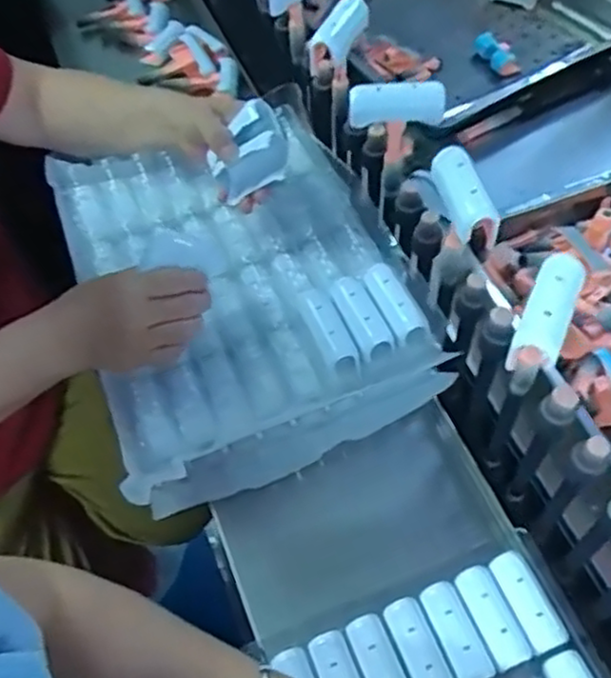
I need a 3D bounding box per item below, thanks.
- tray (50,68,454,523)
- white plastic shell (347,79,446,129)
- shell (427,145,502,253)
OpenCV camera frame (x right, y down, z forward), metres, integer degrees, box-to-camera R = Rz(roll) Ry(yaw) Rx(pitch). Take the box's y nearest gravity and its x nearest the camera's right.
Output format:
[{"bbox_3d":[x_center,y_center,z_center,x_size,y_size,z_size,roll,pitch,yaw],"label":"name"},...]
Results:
[{"bbox_3d":[-0.057,-0.062,0.650,0.282,0.071,0.371,-22,64,-6],"label":"tray"},{"bbox_3d":[0.074,-0.190,0.574,0.078,0.031,0.020,-6,49,0],"label":"white plastic shell"},{"bbox_3d":[0.118,-0.109,0.526,0.027,0.037,0.080,-10,49,-4],"label":"shell"}]

